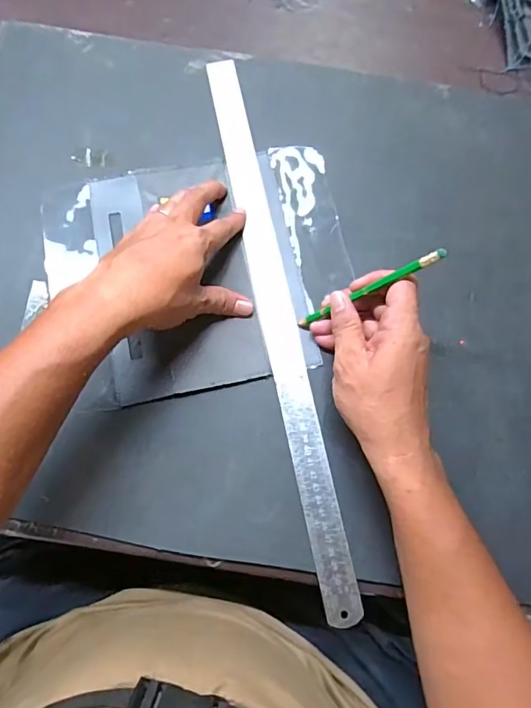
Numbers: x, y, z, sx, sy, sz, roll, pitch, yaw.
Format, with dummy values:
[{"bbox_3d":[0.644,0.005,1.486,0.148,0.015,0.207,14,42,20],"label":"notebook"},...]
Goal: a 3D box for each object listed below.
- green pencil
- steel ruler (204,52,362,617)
[{"bbox_3d":[0.077,-0.049,0.377,0.004,0.135,0.007,3,69,-46],"label":"green pencil"},{"bbox_3d":[0.008,-0.044,0.429,0.030,0.004,0.516,-12,75,-4],"label":"steel ruler"}]

